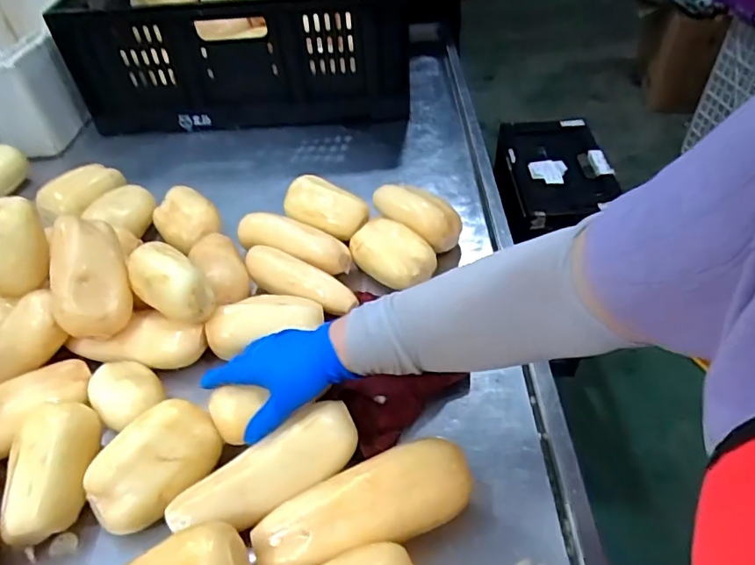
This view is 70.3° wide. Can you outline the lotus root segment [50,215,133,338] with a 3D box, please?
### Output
[{"bbox_3d":[-0.326,-0.006,0.604,0.059,0.136,0.080,-17,-13,43],"label":"lotus root segment"}]

